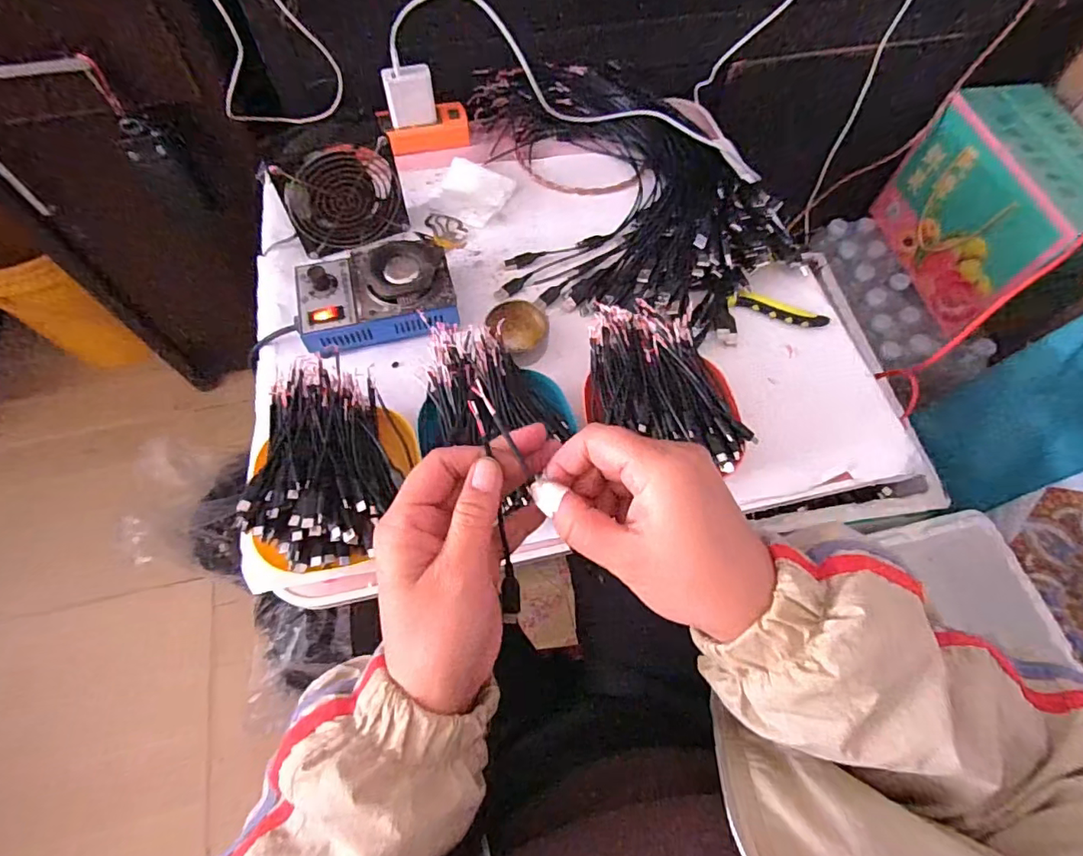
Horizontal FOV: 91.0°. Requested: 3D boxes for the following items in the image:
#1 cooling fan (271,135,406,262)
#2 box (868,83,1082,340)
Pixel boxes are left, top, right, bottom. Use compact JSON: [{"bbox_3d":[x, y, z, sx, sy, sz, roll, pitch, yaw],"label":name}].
[{"bbox_3d":[-0.213,-0.250,0.568,0.119,0.107,0.042,-25,67,-13],"label":"cooling fan"},{"bbox_3d":[0.764,-0.356,0.889,0.186,0.239,0.310,-7,65,-5],"label":"box"}]

